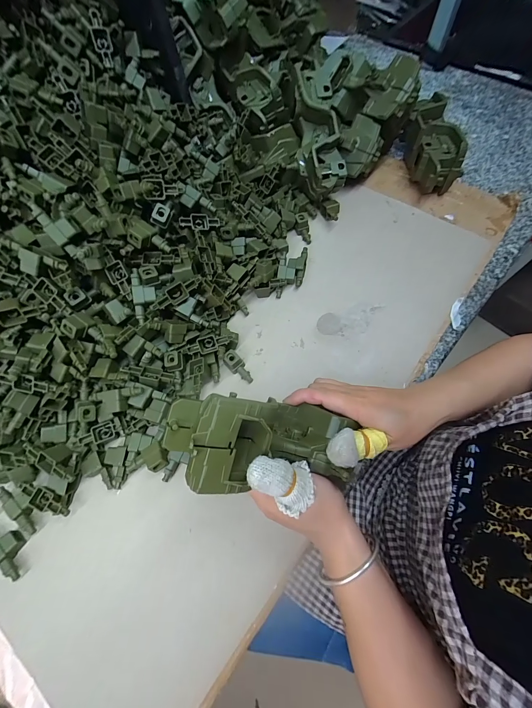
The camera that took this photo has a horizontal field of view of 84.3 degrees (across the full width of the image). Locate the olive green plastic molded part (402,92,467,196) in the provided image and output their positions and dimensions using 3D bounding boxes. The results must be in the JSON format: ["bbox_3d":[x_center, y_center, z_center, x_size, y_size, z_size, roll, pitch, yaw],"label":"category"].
[{"bbox_3d":[0.268,-0.336,0.474,0.067,0.068,0.177,0,67,3],"label":"olive green plastic molded part"}]

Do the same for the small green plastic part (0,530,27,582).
[{"bbox_3d":[-0.277,0.205,0.316,0.067,0.022,0.026,38,74,17],"label":"small green plastic part"}]

